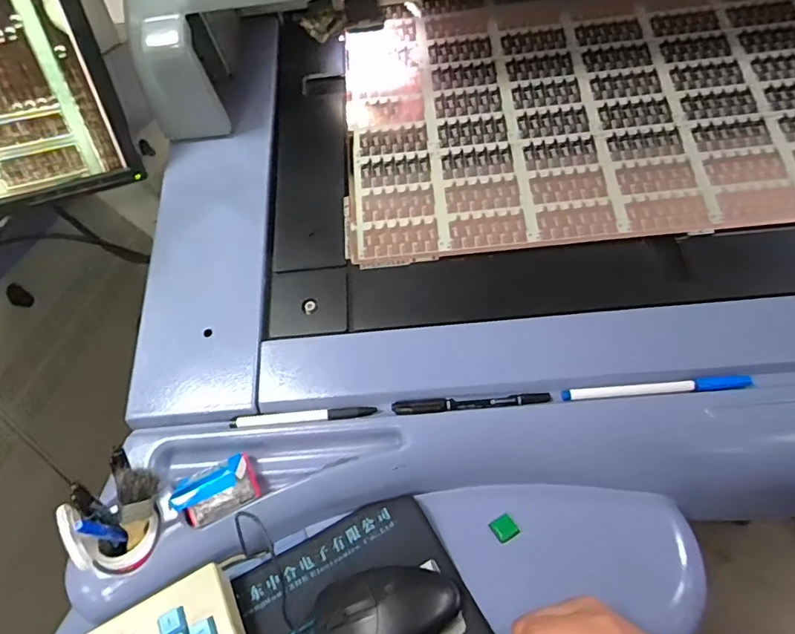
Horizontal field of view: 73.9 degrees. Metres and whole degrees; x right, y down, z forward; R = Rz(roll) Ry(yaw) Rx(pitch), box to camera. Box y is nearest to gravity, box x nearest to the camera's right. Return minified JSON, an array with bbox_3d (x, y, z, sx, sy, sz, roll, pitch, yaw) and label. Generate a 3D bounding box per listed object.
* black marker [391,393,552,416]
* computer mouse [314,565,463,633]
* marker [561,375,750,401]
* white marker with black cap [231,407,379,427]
[{"bbox_3d":[0.066,0.078,0.473,0.140,0.011,0.013,-4,43,4],"label":"black marker"},{"bbox_3d":[-0.009,0.225,0.408,0.111,0.032,0.056,-17,44,-10],"label":"computer mouse"},{"bbox_3d":[0.226,0.062,0.467,0.158,0.012,0.013,-4,43,4],"label":"marker"},{"bbox_3d":[-0.084,0.090,0.481,0.133,0.009,0.011,-5,43,2],"label":"white marker with black cap"}]

